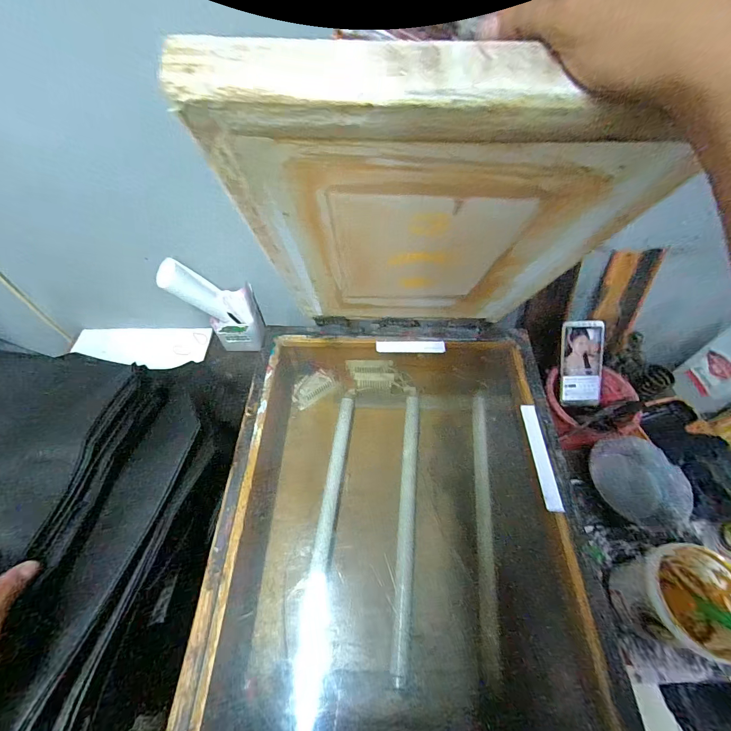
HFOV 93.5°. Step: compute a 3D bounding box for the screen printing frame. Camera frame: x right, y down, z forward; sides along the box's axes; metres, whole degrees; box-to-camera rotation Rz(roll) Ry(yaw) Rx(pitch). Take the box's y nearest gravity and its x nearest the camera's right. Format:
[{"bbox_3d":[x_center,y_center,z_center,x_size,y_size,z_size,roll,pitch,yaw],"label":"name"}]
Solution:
[{"bbox_3d":[0.062,-0.130,0.388,0.328,0.421,0.029,1,81,3],"label":"screen printing frame"}]

